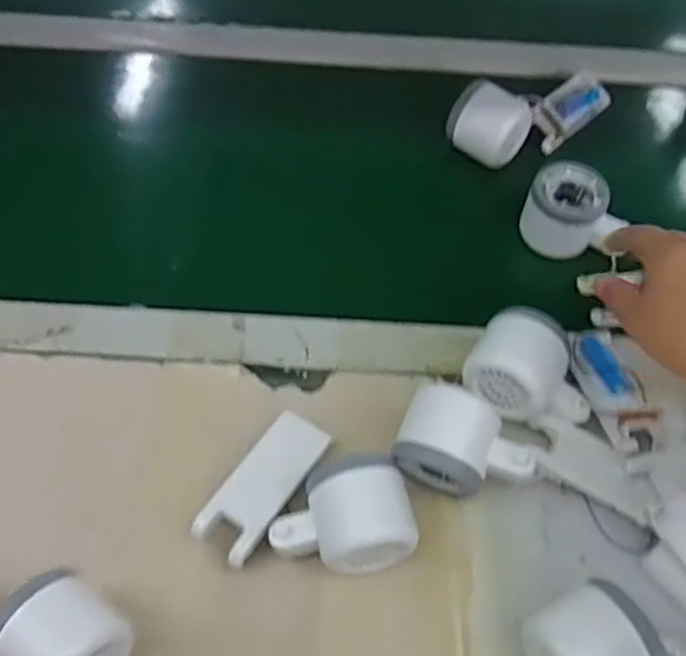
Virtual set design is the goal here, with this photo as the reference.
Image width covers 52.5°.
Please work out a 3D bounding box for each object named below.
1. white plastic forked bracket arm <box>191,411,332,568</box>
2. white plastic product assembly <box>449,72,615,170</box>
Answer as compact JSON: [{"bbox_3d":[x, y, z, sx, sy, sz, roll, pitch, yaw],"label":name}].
[{"bbox_3d":[-0.050,0.101,0.450,0.040,0.013,0.100,30,61,16],"label":"white plastic forked bracket arm"},{"bbox_3d":[0.172,-0.195,0.610,0.170,0.052,0.059,-22,61,-16],"label":"white plastic product assembly"}]

